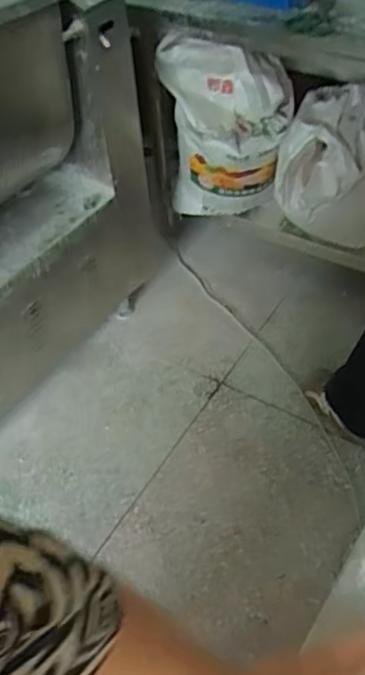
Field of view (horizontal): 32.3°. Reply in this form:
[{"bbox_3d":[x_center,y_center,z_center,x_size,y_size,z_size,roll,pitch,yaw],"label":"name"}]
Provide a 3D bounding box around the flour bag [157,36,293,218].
[{"bbox_3d":[0.101,-0.554,1.751,0.357,0.491,0.172,26,54,24],"label":"flour bag"}]

